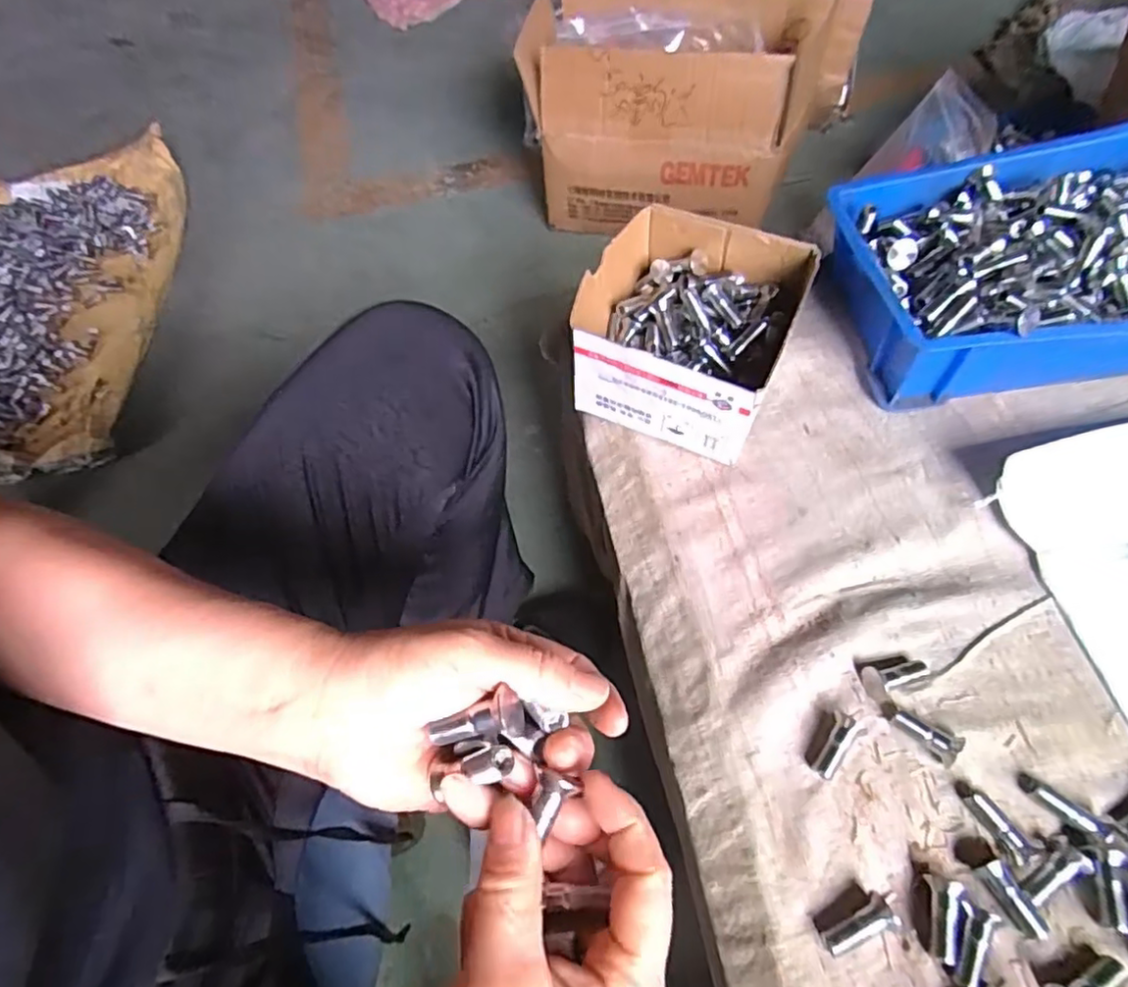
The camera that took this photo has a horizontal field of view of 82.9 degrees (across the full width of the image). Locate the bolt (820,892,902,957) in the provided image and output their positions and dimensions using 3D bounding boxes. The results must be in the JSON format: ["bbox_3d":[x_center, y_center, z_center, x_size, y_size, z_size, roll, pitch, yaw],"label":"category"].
[{"bbox_3d":[0.142,0.210,0.309,0.035,0.011,0.015,-24,60,-10],"label":"bolt"}]

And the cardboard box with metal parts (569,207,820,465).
[{"bbox_3d":[0.091,-0.119,0.468,0.145,0.082,0.151,24,64,17],"label":"cardboard box with metal parts"}]

